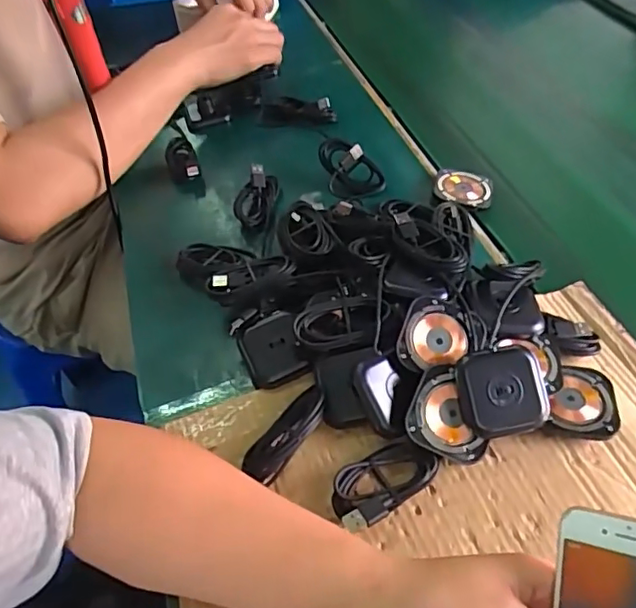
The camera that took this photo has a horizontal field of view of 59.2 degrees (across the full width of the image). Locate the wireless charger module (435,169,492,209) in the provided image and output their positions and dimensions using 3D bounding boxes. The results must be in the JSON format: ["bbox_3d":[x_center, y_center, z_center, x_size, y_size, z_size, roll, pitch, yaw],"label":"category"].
[{"bbox_3d":[0.149,-0.118,0.574,0.059,0.011,0.045,14,53,17],"label":"wireless charger module"}]

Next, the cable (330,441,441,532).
[{"bbox_3d":[0.042,0.121,0.379,0.072,0.017,0.041,-28,53,-17],"label":"cable"}]

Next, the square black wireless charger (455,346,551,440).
[{"bbox_3d":[0.128,0.060,0.384,0.059,0.011,0.058,-12,82,-5],"label":"square black wireless charger"}]

